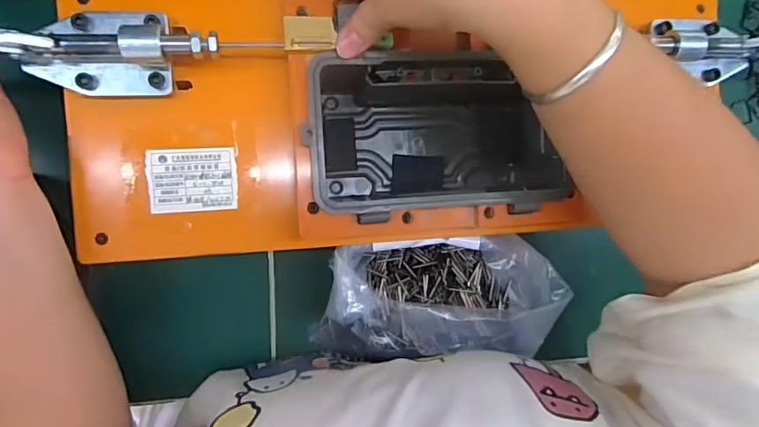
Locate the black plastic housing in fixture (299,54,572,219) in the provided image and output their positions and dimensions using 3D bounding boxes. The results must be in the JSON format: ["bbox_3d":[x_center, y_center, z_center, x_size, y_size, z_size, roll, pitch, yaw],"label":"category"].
[{"bbox_3d":[0.034,-0.054,0.356,0.173,0.089,0.110,-3,92,-10],"label":"black plastic housing in fixture"}]

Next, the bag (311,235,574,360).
[{"bbox_3d":[0.047,0.065,0.391,0.193,0.064,0.091,-2,92,-10],"label":"bag"}]

